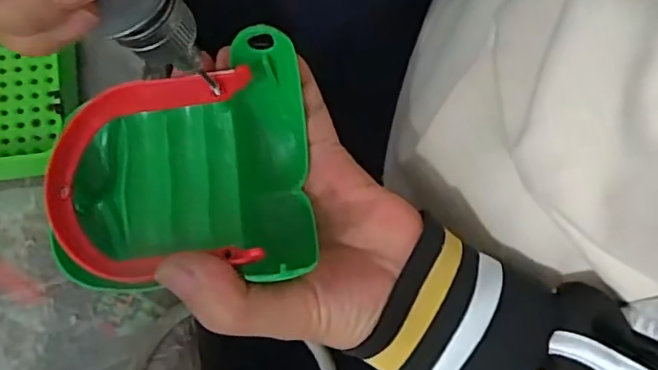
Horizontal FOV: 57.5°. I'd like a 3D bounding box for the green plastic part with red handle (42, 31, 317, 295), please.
[{"bbox_3d":[-0.058,-0.004,0.234,0.100,0.048,0.087,-6,74,-4],"label":"green plastic part with red handle"}]

